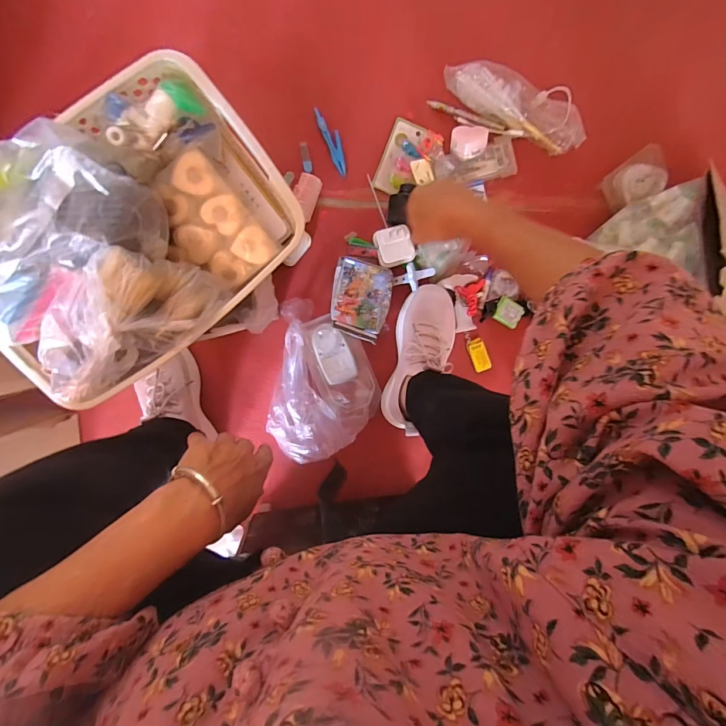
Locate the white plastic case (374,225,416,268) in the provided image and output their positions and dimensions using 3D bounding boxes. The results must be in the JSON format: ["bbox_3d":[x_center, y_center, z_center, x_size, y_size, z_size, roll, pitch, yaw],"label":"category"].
[{"bbox_3d":[0.053,-0.194,0.618,0.059,0.017,0.061,-15,99,-2],"label":"white plastic case"}]

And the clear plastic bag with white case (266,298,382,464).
[{"bbox_3d":[-0.062,0.038,0.645,0.184,0.073,0.271,7,97,-5],"label":"clear plastic bag with white case"}]

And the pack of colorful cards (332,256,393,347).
[{"bbox_3d":[-0.004,-0.105,0.613,0.095,0.016,0.123,12,81,-5],"label":"pack of colorful cards"}]

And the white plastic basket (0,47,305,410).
[{"bbox_3d":[-0.210,-0.104,0.323,0.286,0.087,0.197,-41,99,2],"label":"white plastic basket"}]

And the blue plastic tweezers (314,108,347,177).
[{"bbox_3d":[-0.050,-0.369,0.619,0.025,0.010,0.112,-24,99,-1],"label":"blue plastic tweezers"}]

